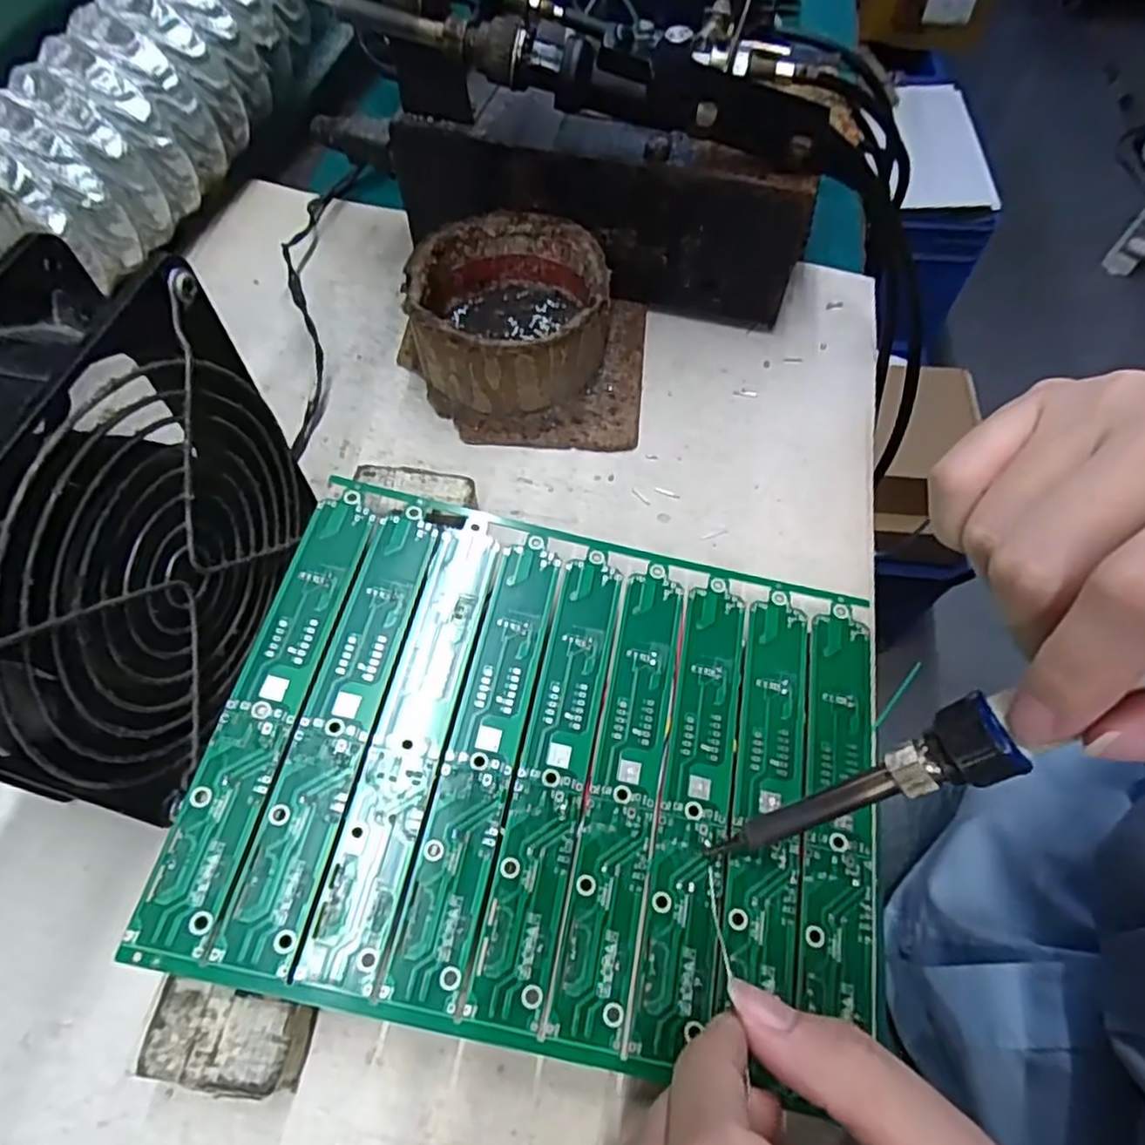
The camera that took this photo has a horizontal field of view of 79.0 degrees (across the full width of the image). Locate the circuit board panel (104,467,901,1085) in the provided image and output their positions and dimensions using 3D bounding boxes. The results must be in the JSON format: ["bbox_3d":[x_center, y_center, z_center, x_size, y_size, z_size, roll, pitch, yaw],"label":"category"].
[{"bbox_3d":[-0.004,0.053,0.208,0.190,0.004,0.147,13,62,-1],"label":"circuit board panel"}]

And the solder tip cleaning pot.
[{"bbox_3d":[-0.027,-0.110,0.300,0.081,0.044,0.080,2,60,1],"label":"solder tip cleaning pot"}]

